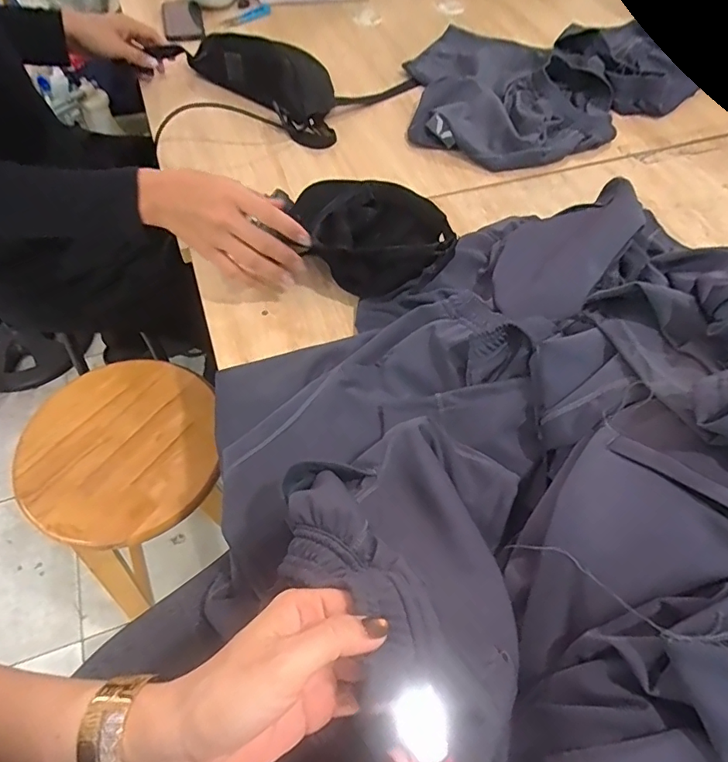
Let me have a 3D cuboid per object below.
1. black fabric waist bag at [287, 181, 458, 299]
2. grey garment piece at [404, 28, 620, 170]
[{"bbox_3d":[0.012,-0.196,0.656,0.188,0.080,0.181,-4,58,-5],"label":"black fabric waist bag"},{"bbox_3d":[0.258,-0.539,0.896,0.361,0.045,0.431,0,58,-2],"label":"grey garment piece"}]

